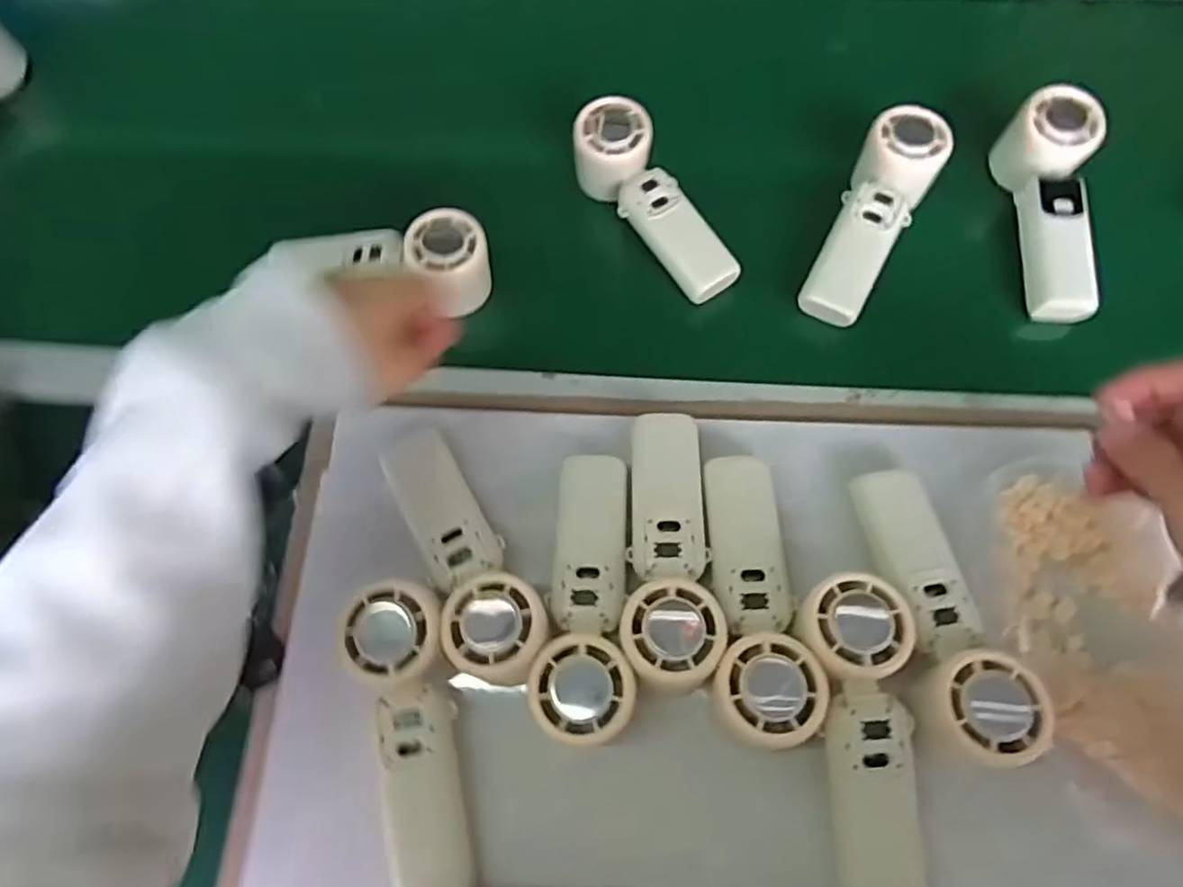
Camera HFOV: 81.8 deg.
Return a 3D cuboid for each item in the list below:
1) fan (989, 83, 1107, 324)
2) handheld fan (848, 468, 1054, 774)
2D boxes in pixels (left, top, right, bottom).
[{"bbox_3d":[0.337,-0.171,0.507,0.056,0.049,0.170,-1,84,2],"label":"fan"},{"bbox_3d":[0.195,0.090,0.384,0.057,0.042,0.163,-9,69,-1],"label":"handheld fan"}]

